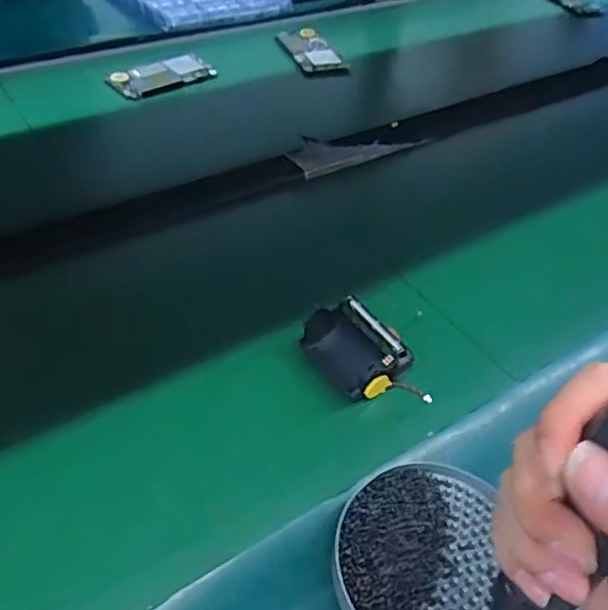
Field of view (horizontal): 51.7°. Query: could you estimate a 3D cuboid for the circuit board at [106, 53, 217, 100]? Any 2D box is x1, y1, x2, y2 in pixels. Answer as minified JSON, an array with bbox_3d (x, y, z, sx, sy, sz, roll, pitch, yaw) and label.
[{"bbox_3d":[-0.170,-0.279,0.756,0.124,0.008,0.054,-32,68,-29],"label":"circuit board"}]

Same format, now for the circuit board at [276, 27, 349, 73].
[{"bbox_3d":[0.006,-0.349,0.850,0.067,0.011,0.116,-13,49,-20],"label":"circuit board"}]

